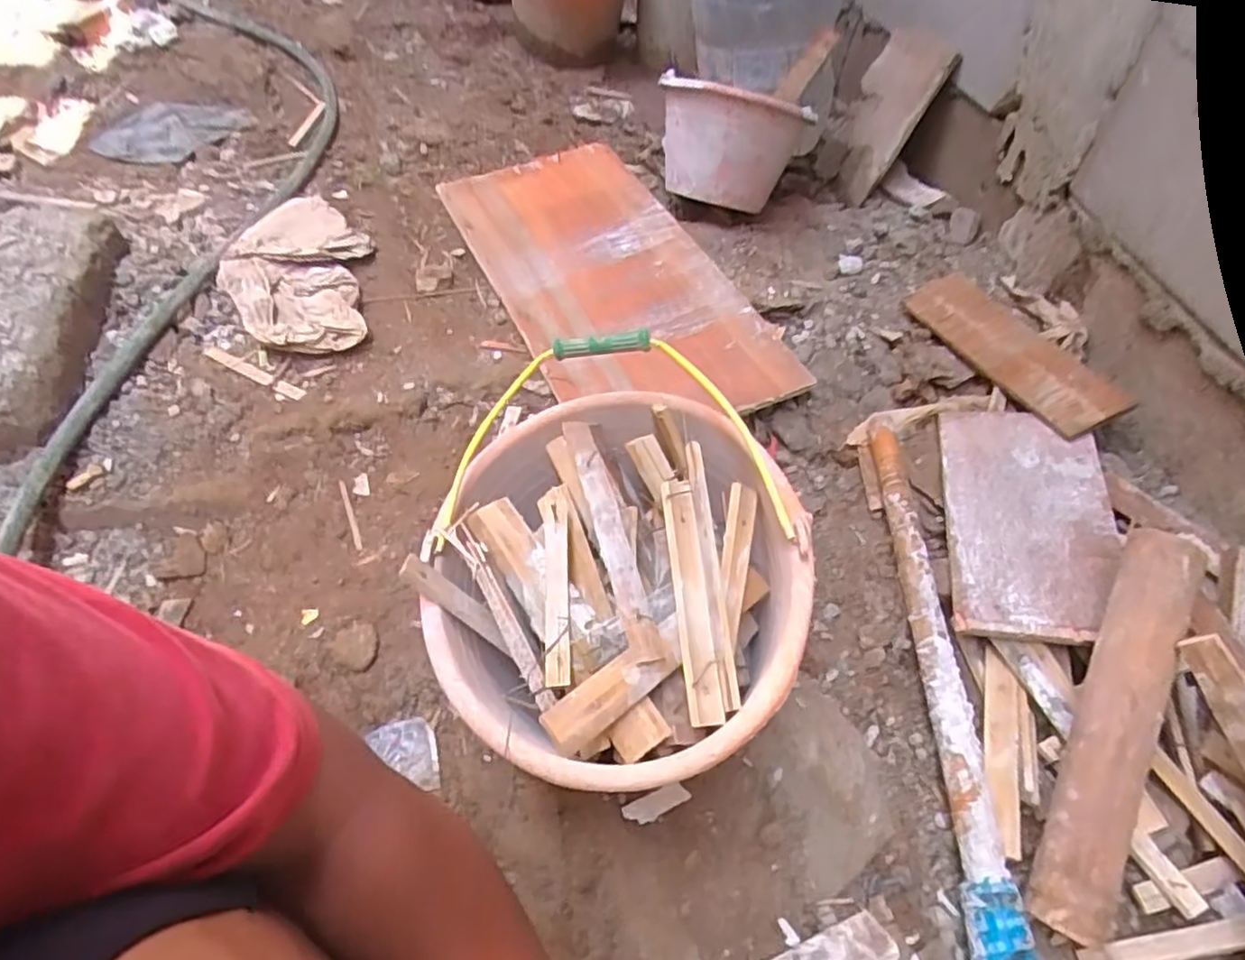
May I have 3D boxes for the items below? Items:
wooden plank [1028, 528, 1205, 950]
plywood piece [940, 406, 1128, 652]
[{"bbox_3d":[0.420,0.204,0.578,0.057,0.041,0.346,21,77,17],"label":"wooden plank"},{"bbox_3d":[0.443,0.035,0.748,0.160,0.013,0.306,4,49,17],"label":"plywood piece"}]

